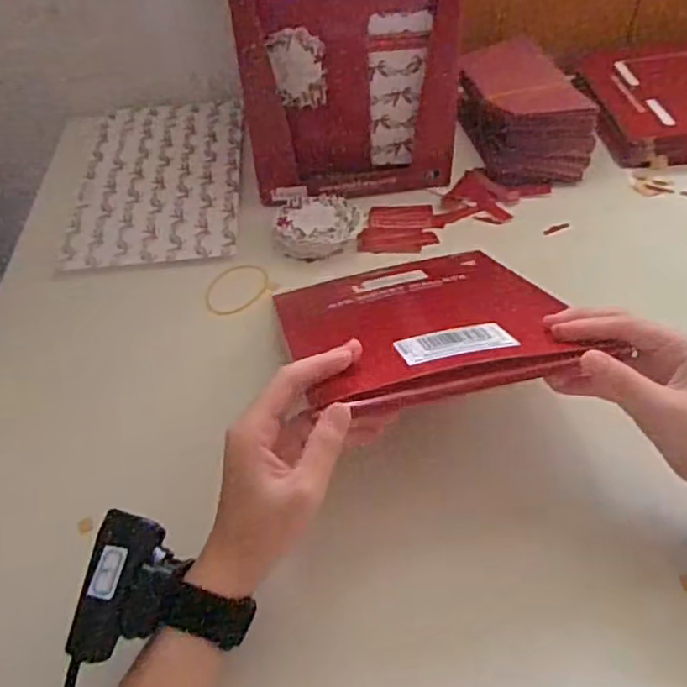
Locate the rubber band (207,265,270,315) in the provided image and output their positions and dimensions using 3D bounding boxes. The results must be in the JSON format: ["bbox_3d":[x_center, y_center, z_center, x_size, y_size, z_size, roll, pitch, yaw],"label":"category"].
[{"bbox_3d":[-0.096,-0.050,0.587,0.058,0.006,0.061,-8,45,-1],"label":"rubber band"}]

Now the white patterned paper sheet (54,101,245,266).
[{"bbox_3d":[-0.201,-0.192,0.716,0.173,0.007,0.312,-6,48,-3],"label":"white patterned paper sheet"}]

